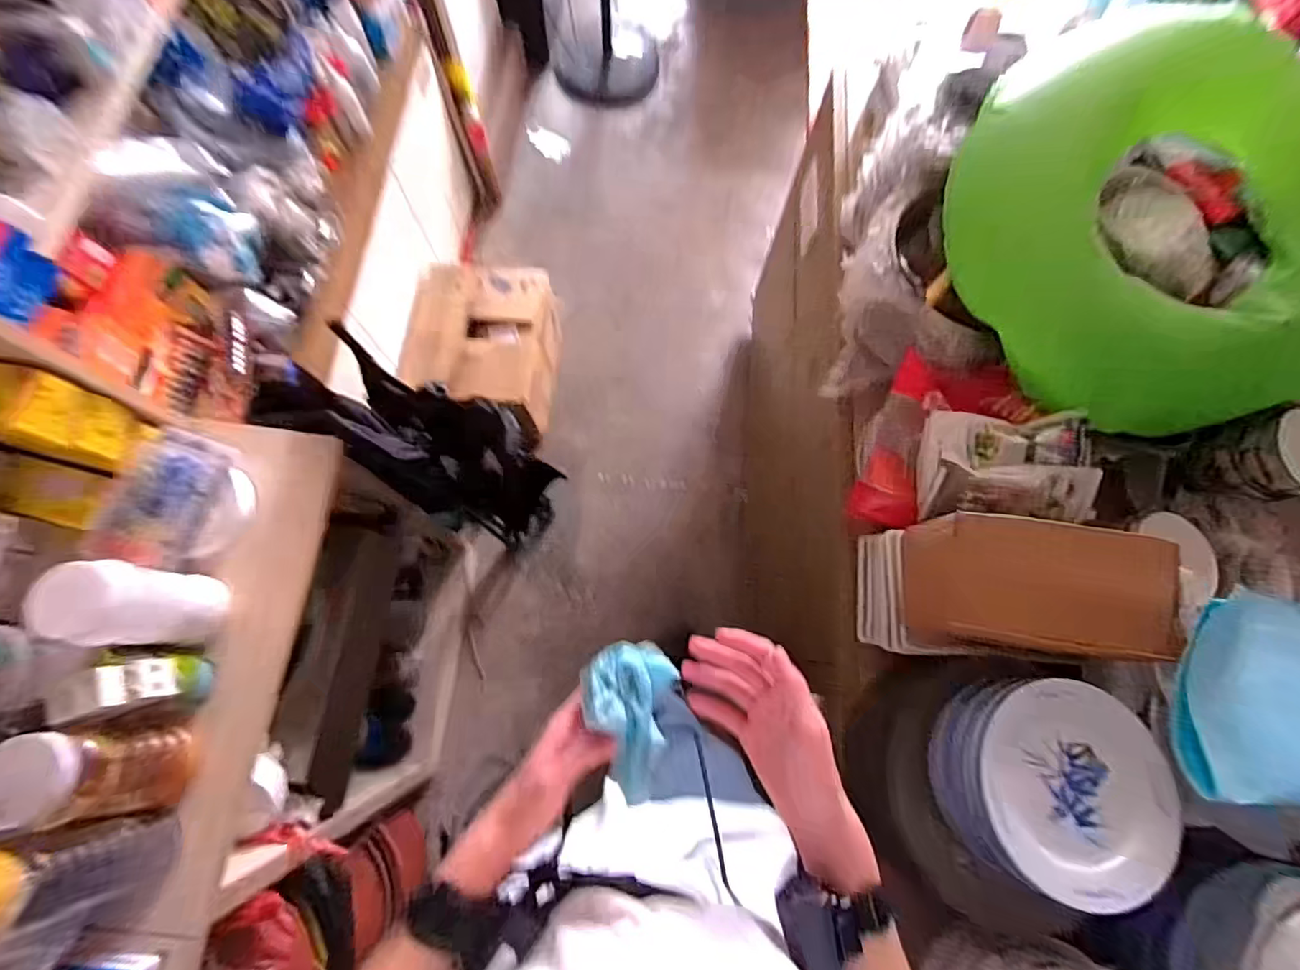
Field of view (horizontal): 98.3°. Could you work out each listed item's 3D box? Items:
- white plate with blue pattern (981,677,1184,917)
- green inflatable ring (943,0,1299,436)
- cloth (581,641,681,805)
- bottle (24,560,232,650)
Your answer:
[{"bbox_3d":[0.414,0.294,0.542,0.191,0.032,0.194,1,73,-2],"label":"white plate with blue pattern"},{"bbox_3d":[0.682,-0.373,0.835,0.185,0.432,0.598,-5,77,-24],"label":"green inflatable ring"},{"bbox_3d":[-0.022,0.182,0.445,0.069,0.068,0.111,15,74,5],"label":"cloth"},{"bbox_3d":[-0.527,0.133,0.585,0.071,0.166,0.065,-32,77,-11],"label":"bottle"}]

